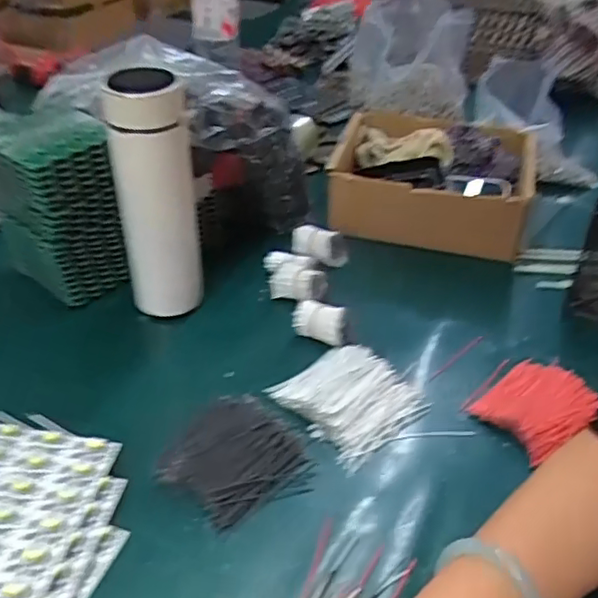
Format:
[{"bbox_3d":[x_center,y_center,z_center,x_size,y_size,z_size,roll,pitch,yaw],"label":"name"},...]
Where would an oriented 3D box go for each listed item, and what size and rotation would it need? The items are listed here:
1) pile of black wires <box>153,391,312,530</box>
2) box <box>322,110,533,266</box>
[{"bbox_3d":[-0.044,0.119,0.471,0.095,0.014,0.098,27,45,29],"label":"pile of black wires"},{"bbox_3d":[0.155,-0.147,0.731,0.217,0.091,0.172,11,39,11],"label":"box"}]

